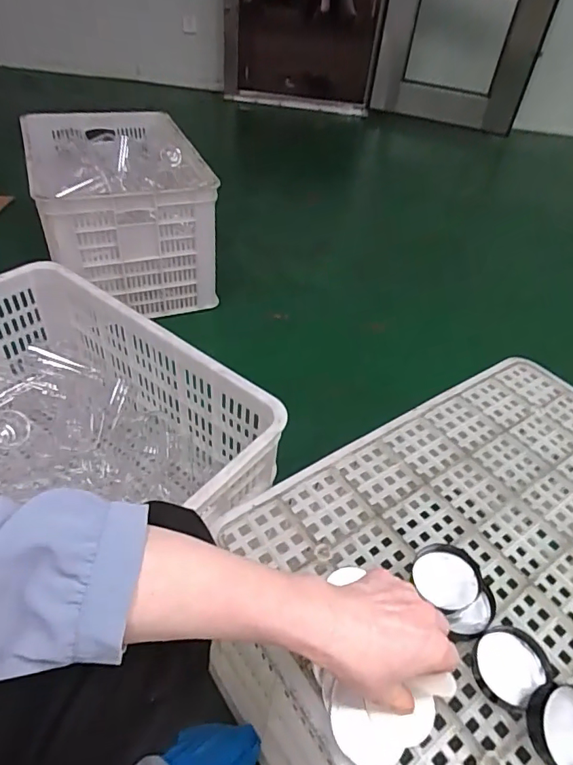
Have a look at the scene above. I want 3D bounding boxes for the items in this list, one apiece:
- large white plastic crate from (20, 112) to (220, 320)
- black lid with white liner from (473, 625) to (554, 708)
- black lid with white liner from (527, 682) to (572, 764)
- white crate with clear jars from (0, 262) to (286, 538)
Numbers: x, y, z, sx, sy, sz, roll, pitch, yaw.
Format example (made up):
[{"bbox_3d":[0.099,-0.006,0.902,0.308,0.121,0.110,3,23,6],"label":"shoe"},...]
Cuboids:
[{"bbox_3d":[-0.453,-0.466,1.380,0.406,0.378,0.486,-12,45,-19],"label":"large white plastic crate"},{"bbox_3d":[0.204,0.257,0.451,0.068,0.016,0.056,-20,49,-26],"label":"black lid with white liner"},{"bbox_3d":[0.235,0.290,0.411,0.066,0.024,0.068,2,79,-12],"label":"black lid with white liner"},{"bbox_3d":[-0.347,0.106,0.806,0.596,0.309,0.397,28,47,22],"label":"white crate with clear jars"}]

